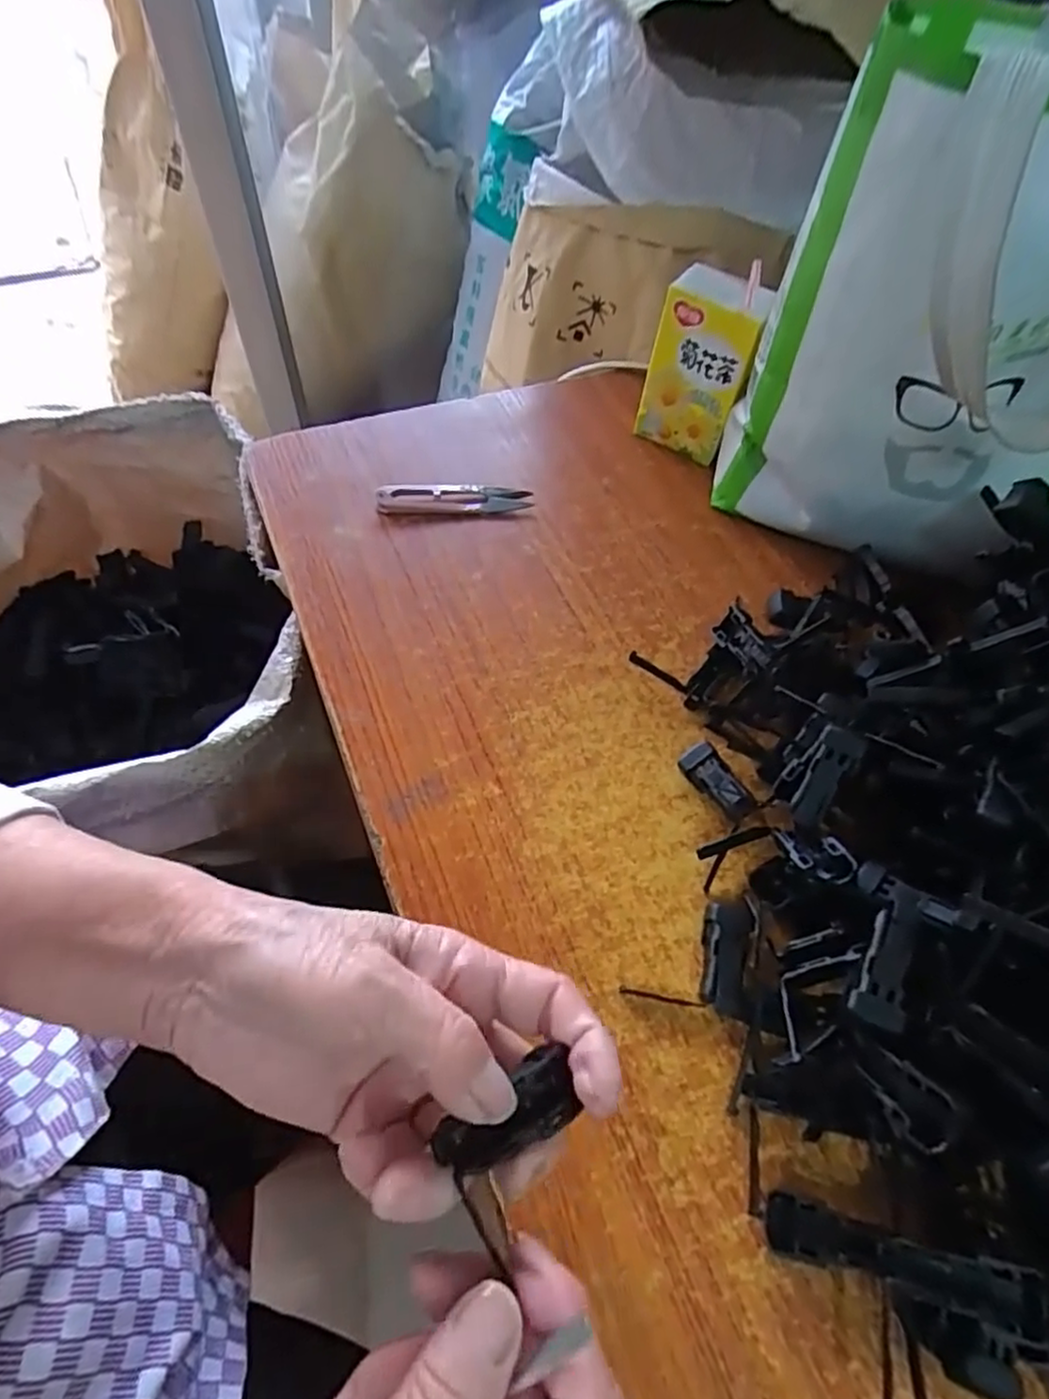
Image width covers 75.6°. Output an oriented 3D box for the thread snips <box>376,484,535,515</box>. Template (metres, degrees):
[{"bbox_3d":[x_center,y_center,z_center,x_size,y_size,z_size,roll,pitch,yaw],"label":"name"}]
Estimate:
[{"bbox_3d":[-0.048,-0.139,0.462,0.102,0.009,0.025,-3,58,-4],"label":"thread snips"}]

